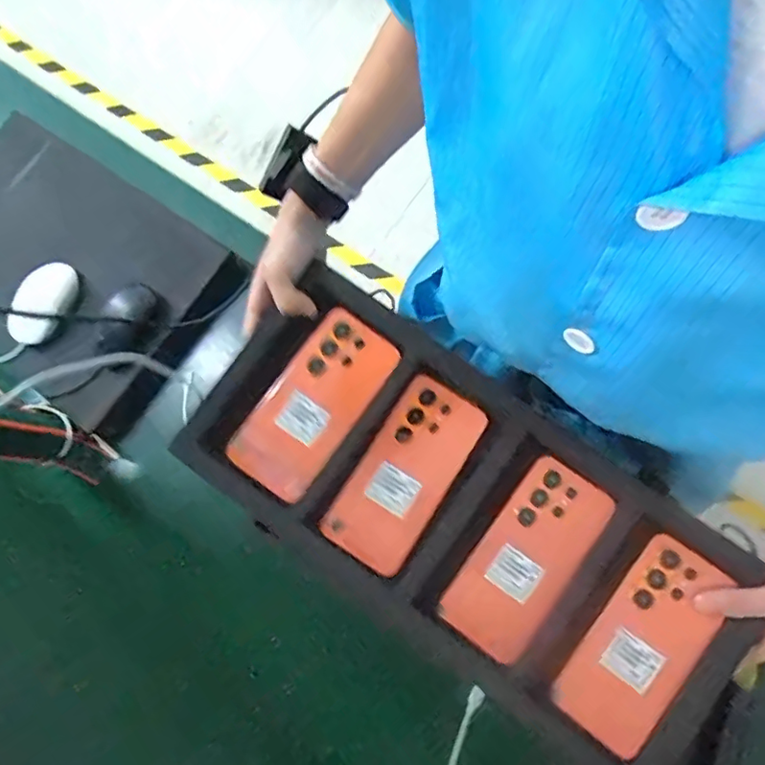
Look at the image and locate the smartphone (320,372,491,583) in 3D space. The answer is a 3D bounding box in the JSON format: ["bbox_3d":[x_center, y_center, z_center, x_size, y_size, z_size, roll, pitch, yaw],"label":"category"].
[{"bbox_3d":[0.021,0.081,0.508,0.078,0.010,0.169,32,84,13],"label":"smartphone"}]

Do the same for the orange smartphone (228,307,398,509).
[{"bbox_3d":[-0.063,0.019,0.514,0.079,0.014,0.172,35,85,14],"label":"orange smartphone"}]

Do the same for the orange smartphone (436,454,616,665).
[{"bbox_3d":[0.125,0.152,0.492,0.077,0.016,0.169,35,85,14],"label":"orange smartphone"}]

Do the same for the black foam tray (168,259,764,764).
[{"bbox_3d":[0.072,0.112,0.493,0.481,0.032,0.223,35,82,8],"label":"black foam tray"}]

